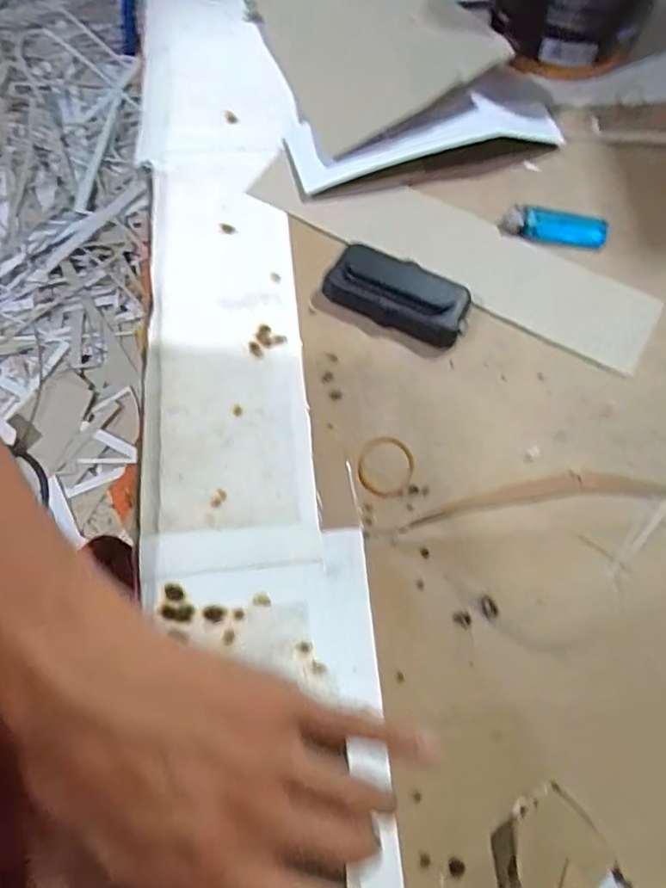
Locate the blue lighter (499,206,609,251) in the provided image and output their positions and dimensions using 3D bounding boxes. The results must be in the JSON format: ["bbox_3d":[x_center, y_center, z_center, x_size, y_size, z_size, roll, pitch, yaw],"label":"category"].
[{"bbox_3d":[0.178,-0.174,0.492,0.084,0.014,0.030,12,66,3],"label":"blue lighter"}]

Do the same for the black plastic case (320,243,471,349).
[{"bbox_3d":[0.047,-0.110,0.452,0.104,0.025,0.046,24,68,8],"label":"black plastic case"}]

